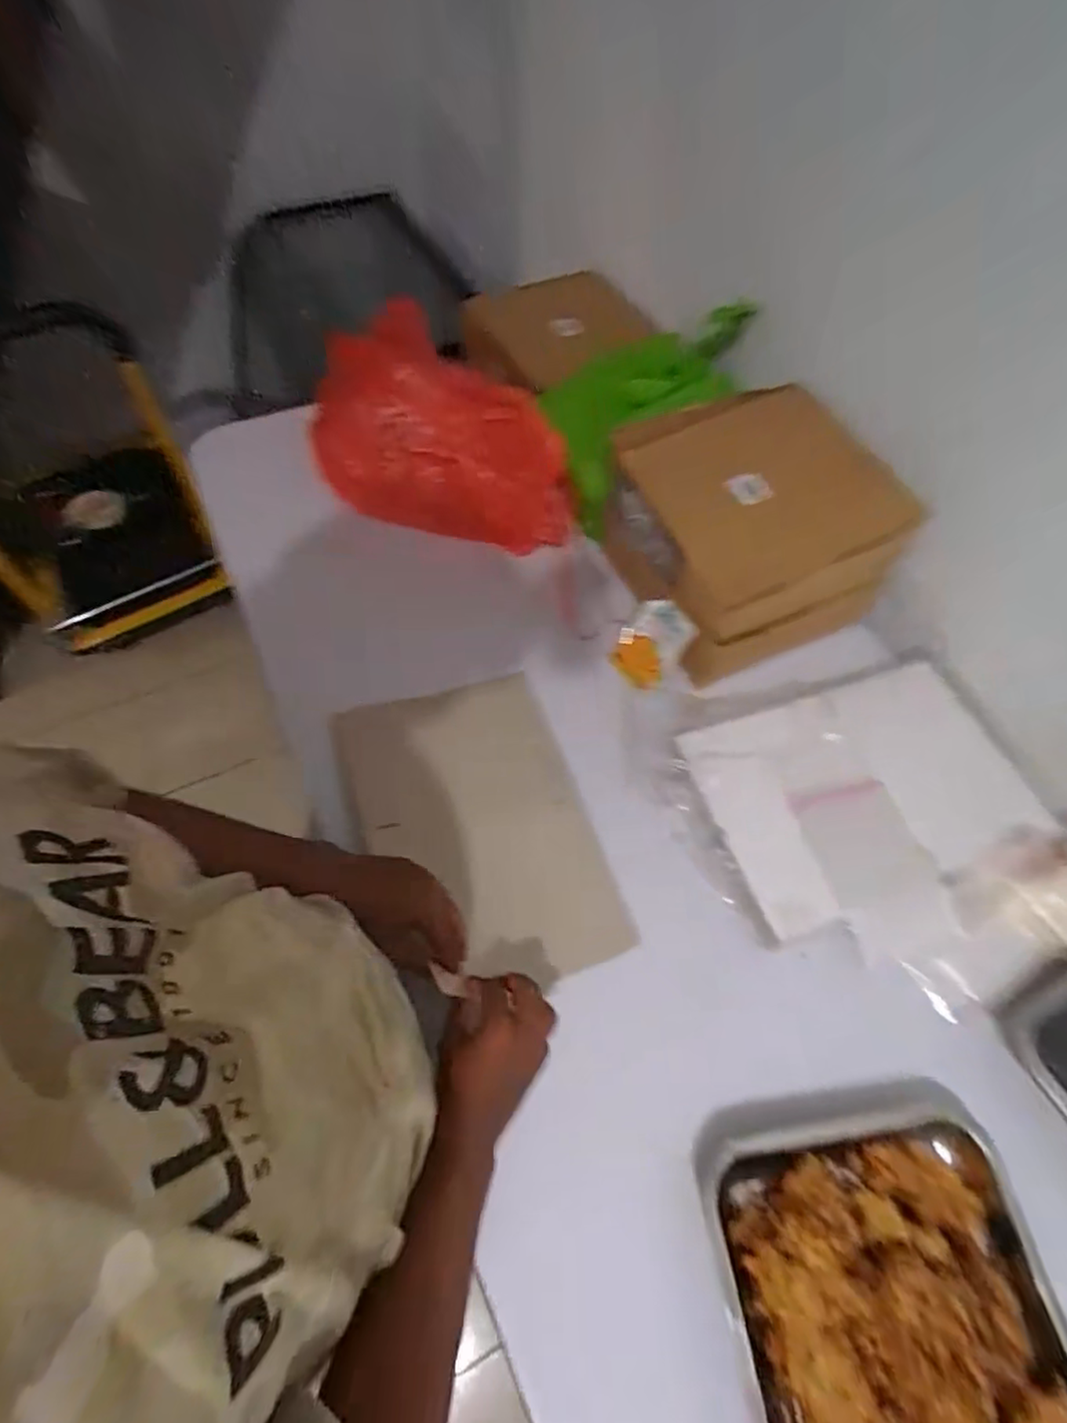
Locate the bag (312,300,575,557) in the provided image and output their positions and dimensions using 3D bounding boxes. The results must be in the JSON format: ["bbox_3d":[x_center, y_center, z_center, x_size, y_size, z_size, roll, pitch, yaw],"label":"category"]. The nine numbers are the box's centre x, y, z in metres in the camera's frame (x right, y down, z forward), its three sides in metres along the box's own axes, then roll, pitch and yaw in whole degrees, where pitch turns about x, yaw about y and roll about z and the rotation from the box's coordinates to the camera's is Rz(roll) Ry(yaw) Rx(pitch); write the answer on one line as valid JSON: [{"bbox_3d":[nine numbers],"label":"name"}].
[{"bbox_3d":[-0.113,-0.379,0.864,0.363,0.260,0.131,14,61,7],"label":"bag"}]

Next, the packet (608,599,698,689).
[{"bbox_3d":[0.153,-0.089,0.802,0.083,0.108,0.023,39,22,22],"label":"packet"}]

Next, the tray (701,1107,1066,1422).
[{"bbox_3d":[0.292,0.515,0.459,0.262,0.072,0.361,-6,61,-5],"label":"tray"}]

